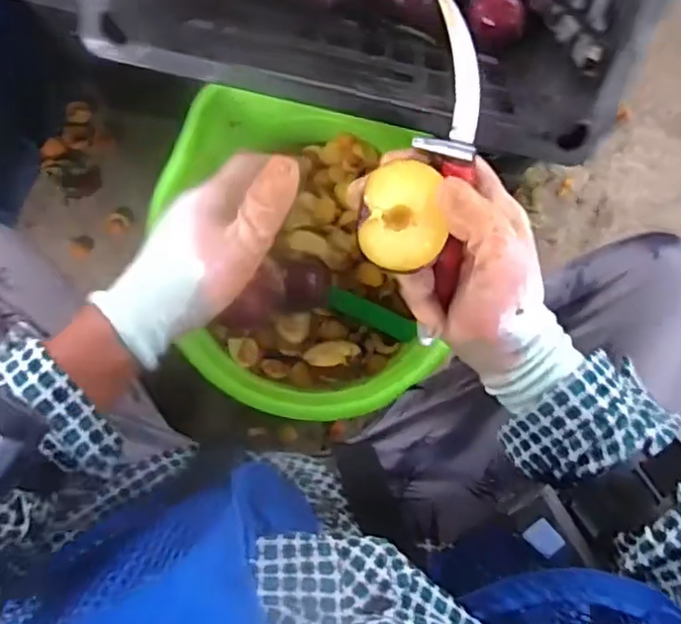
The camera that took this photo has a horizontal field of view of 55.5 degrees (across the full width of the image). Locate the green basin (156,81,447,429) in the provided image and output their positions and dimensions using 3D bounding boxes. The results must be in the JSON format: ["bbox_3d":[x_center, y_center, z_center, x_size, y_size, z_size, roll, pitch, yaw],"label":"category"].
[{"bbox_3d":[-0.040,-0.059,0.584,0.265,0.112,0.271,0,93,-5],"label":"green basin"}]

